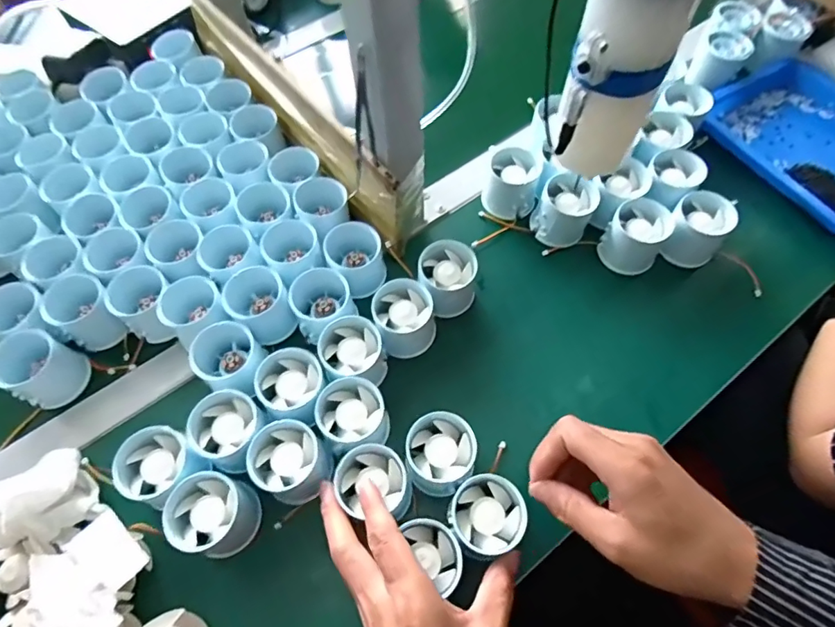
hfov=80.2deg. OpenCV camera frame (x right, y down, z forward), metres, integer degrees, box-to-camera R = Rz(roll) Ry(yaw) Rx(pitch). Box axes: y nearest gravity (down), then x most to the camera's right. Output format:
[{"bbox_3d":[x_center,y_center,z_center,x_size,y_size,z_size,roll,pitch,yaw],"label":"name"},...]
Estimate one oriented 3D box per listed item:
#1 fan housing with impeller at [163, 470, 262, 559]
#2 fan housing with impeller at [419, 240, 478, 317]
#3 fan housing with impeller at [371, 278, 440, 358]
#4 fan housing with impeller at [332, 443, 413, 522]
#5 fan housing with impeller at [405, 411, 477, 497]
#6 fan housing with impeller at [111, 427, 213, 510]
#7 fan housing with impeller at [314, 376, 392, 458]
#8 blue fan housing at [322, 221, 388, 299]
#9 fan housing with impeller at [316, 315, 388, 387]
[{"bbox_3d":[-0.149,0.148,0.365,0.053,0.048,0.051,-1,61,1],"label":"fan housing with impeller"},{"bbox_3d":[0.028,-0.029,0.458,0.050,0.056,0.054,-1,61,1],"label":"fan housing with impeller"},{"bbox_3d":[-0.011,0.006,0.438,0.054,0.054,0.050,-1,61,1],"label":"fan housing with impeller"},{"bbox_3d":[-0.032,0.129,0.374,0.052,0.050,0.049,0,61,2],"label":"fan housing with impeller"},{"bbox_3d":[0.018,0.110,0.384,0.051,0.049,0.052,-1,61,1],"label":"fan housing with impeller"},{"bbox_3d":[-0.191,0.116,0.375,0.055,0.045,0.053,-1,61,1],"label":"fan housing with impeller"},{"bbox_3d":[-0.050,0.082,0.392,0.050,0.043,0.050,-1,61,1],"label":"fan housing with impeller"},{"bbox_3d":[-0.058,-0.050,0.468,0.052,0.043,0.060,-13,61,-5],"label":"blue fan housing"},{"bbox_3d":[-0.054,0.036,0.417,0.052,0.041,0.054,-6,61,-2],"label":"fan housing with impeller"}]

